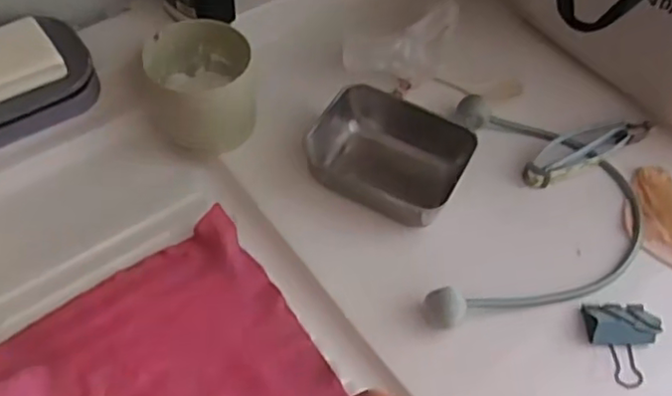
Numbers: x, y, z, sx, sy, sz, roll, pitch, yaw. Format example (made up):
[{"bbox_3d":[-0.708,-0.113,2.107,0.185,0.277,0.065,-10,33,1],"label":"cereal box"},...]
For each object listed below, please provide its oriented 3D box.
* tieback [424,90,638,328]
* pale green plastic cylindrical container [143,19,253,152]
[{"bbox_3d":[0.178,0.018,0.563,0.178,0.025,0.242,13,55,4],"label":"tieback"},{"bbox_3d":[-0.120,-0.099,0.601,0.093,0.082,0.094,2,55,-3],"label":"pale green plastic cylindrical container"}]

